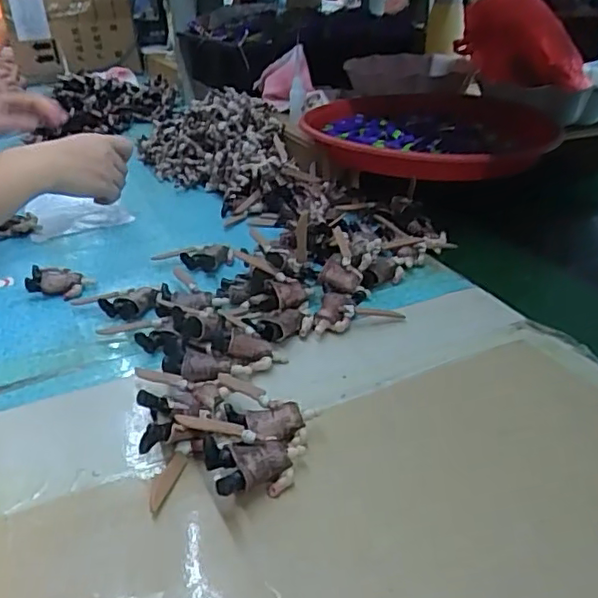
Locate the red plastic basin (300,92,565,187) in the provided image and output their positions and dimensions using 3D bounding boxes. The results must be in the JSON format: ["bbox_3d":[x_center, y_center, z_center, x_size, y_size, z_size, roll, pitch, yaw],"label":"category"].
[{"bbox_3d":[0.142,-0.187,0.695,0.250,0.044,0.259,-1,28,0],"label":"red plastic basin"}]

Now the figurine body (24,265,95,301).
[{"bbox_3d":[-0.224,-0.016,0.570,0.060,0.020,0.032,0,31,2],"label":"figurine body"}]

